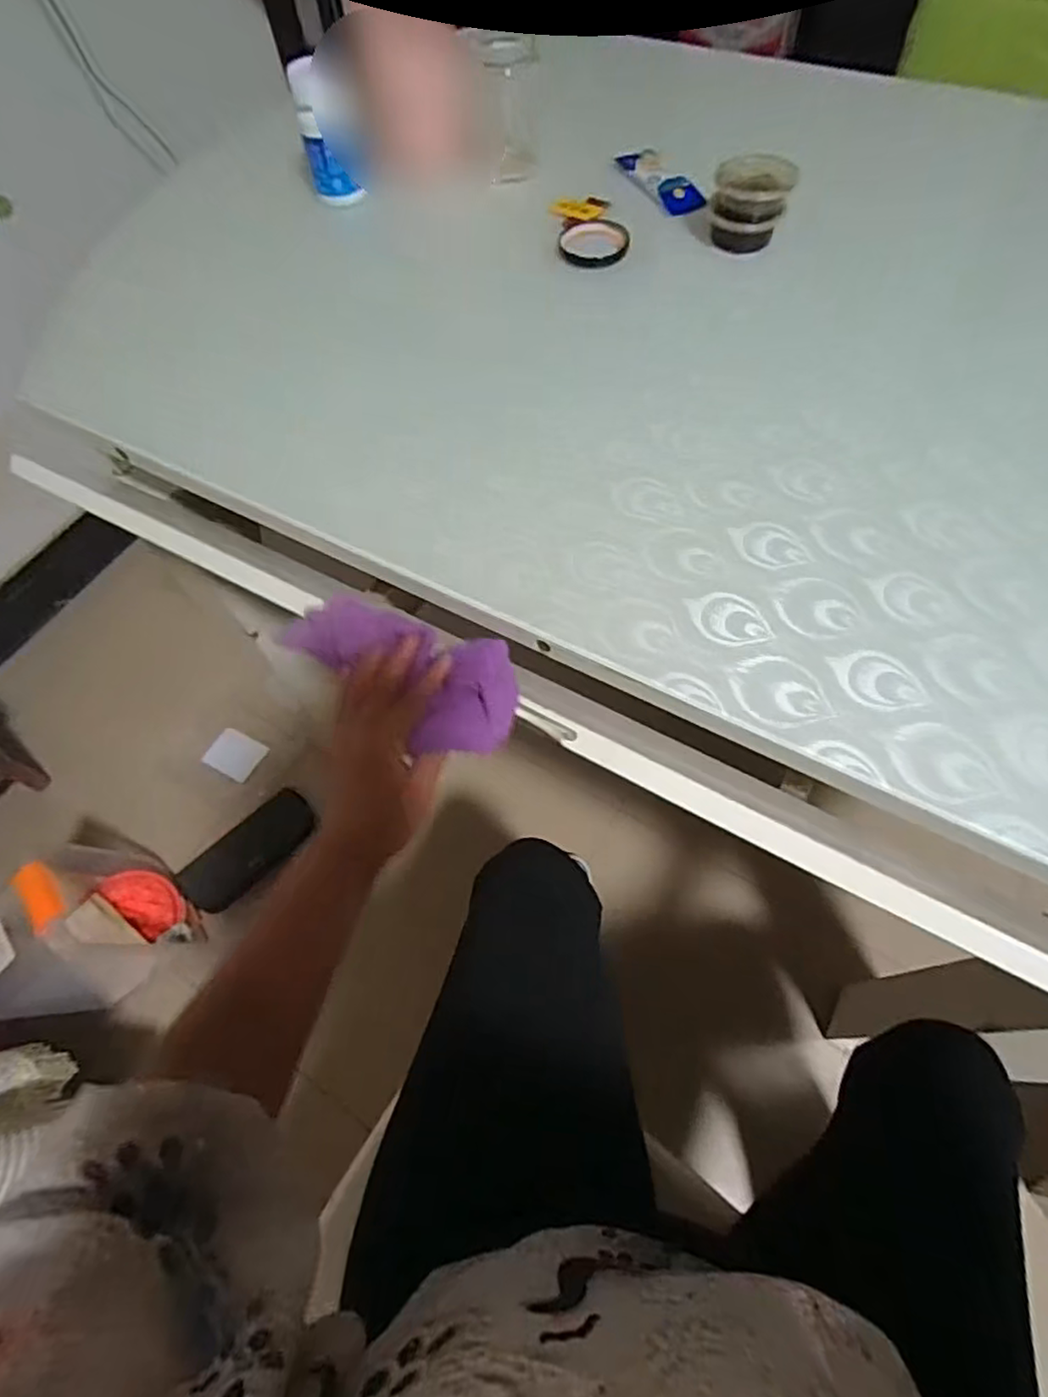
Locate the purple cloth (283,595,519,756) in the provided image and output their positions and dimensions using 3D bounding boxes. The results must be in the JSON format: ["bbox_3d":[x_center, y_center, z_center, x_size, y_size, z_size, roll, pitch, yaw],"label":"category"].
[{"bbox_3d":[-0.081,-0.022,0.450,0.188,0.035,0.071,23,66,28],"label":"purple cloth"}]

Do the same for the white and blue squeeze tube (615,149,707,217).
[{"bbox_3d":[0.140,-0.526,0.667,0.046,0.006,0.122,-22,63,-8],"label":"white and blue squeeze tube"}]

